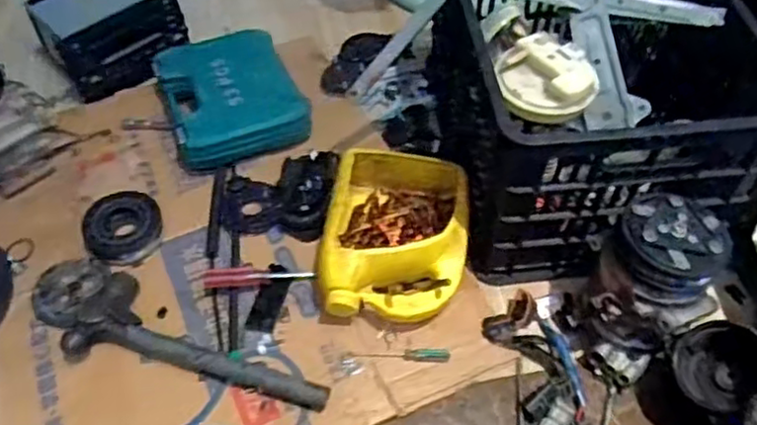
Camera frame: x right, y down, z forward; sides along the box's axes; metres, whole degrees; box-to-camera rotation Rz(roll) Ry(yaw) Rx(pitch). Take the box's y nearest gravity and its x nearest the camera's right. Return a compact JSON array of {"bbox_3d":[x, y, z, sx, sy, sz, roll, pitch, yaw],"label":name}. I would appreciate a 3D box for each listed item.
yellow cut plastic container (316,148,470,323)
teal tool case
[{"bbox_3d":[0.023,0.037,0.873,0.178,0.099,0.232,9,52,8],"label":"yellow cut plastic container"},{"bbox_3d":[-0.236,-0.190,1.075,0.208,0.084,0.252,-18,53,-13],"label":"teal tool case"}]

